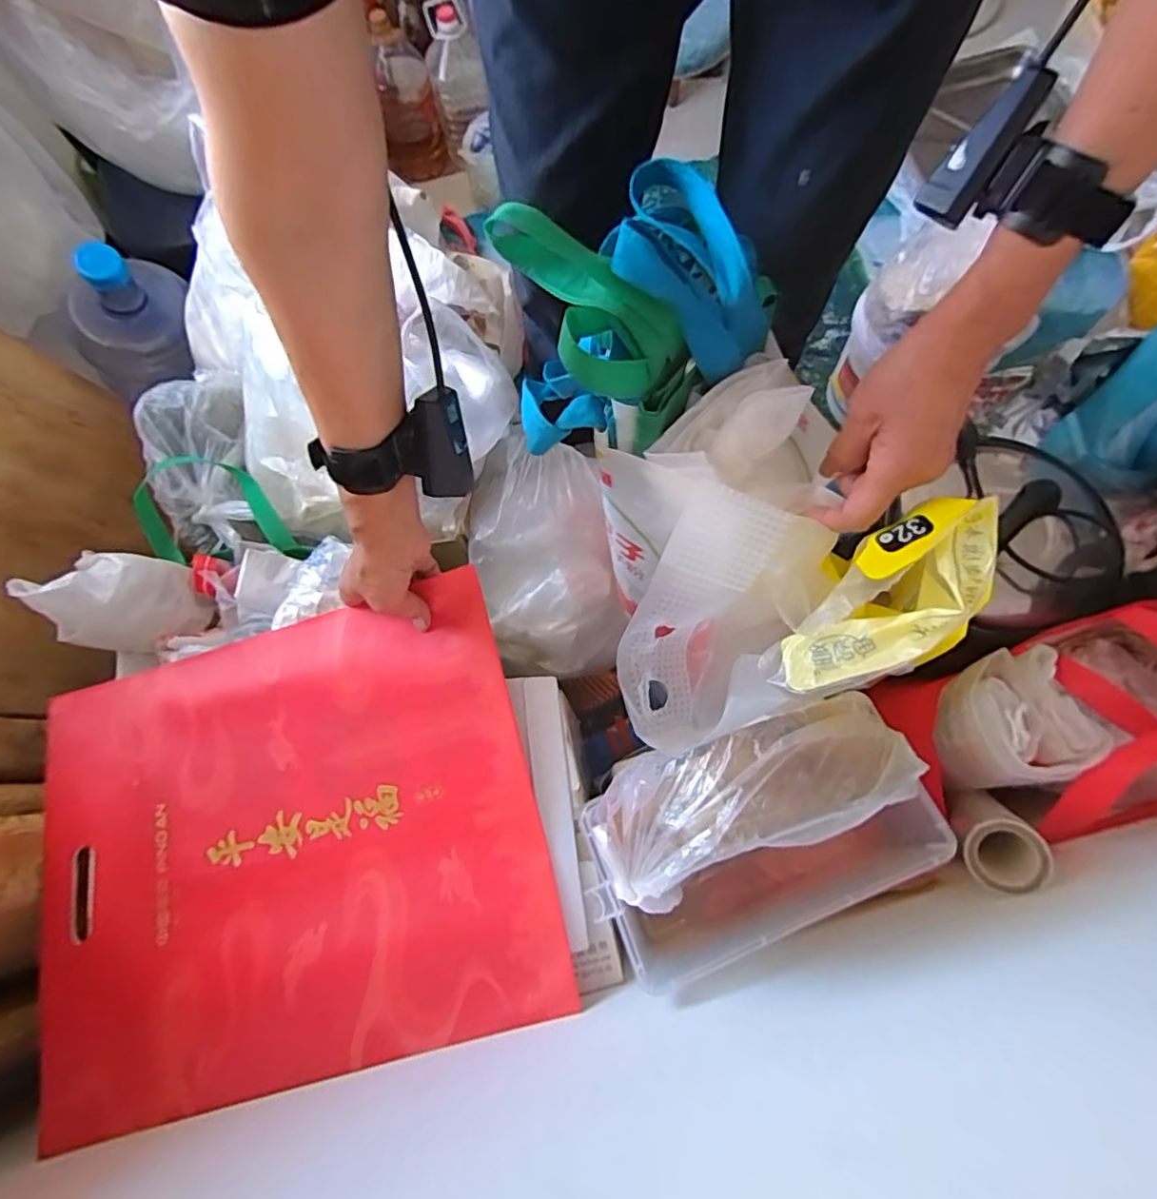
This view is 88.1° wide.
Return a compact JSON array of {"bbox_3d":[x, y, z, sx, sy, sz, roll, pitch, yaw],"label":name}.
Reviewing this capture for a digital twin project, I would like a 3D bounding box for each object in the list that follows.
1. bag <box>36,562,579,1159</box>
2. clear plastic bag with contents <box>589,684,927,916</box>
[{"bbox_3d":[-0.259,0.204,0.515,0.432,0.046,0.370,-15,73,-2],"label":"bag"},{"bbox_3d":[0.115,0.122,0.387,0.216,0.057,0.086,-22,74,-4],"label":"clear plastic bag with contents"}]

